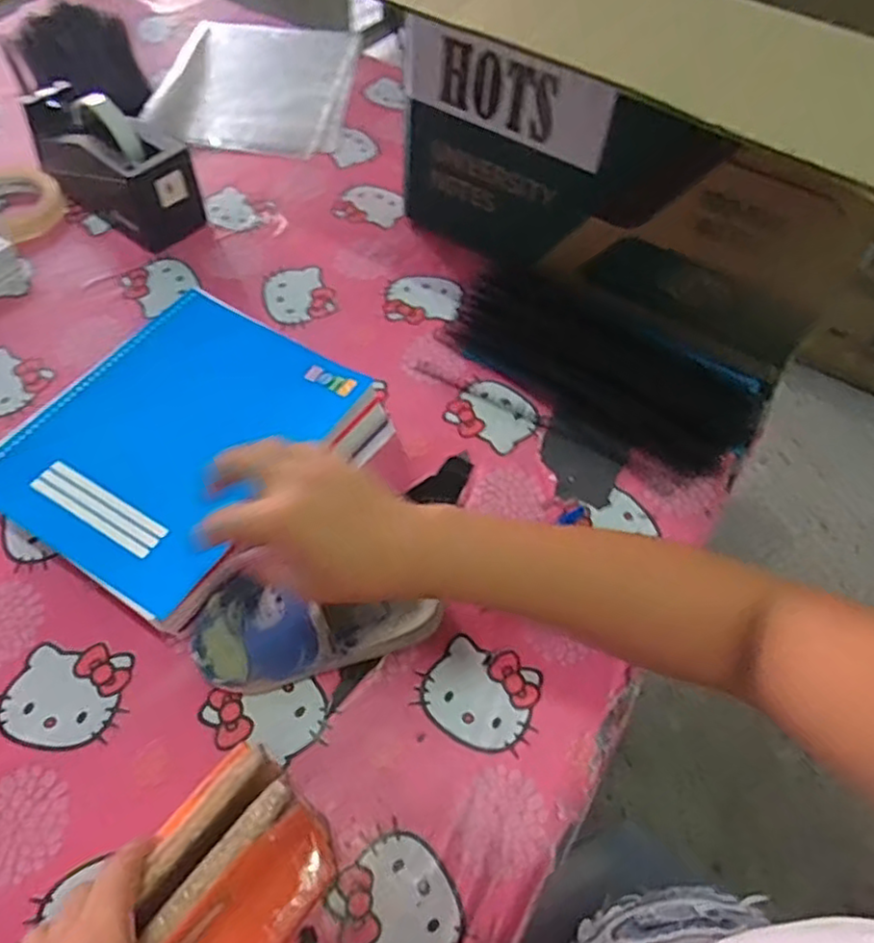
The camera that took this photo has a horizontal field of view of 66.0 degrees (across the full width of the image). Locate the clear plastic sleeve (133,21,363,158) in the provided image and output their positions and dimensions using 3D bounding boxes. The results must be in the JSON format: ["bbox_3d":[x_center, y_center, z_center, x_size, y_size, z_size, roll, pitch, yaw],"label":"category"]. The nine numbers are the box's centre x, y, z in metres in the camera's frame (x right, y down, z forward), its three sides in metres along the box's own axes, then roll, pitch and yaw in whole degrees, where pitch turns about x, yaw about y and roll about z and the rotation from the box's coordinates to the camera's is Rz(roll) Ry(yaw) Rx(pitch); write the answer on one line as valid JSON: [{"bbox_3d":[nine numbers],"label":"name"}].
[{"bbox_3d":[-0.241,-0.533,0.918,0.241,0.011,0.310,6,57,1],"label":"clear plastic sleeve"}]

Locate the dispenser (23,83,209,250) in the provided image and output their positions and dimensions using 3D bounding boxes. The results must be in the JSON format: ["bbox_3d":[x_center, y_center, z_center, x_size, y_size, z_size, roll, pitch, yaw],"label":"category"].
[{"bbox_3d":[-0.352,-0.333,0.717,0.209,0.112,0.078,33,61,17],"label":"dispenser"}]

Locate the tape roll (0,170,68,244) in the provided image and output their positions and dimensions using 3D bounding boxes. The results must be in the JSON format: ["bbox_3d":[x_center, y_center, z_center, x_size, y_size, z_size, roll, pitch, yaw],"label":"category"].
[{"bbox_3d":[-0.461,-0.293,0.739,0.096,0.027,0.096,1,57,-2],"label":"tape roll"}]

